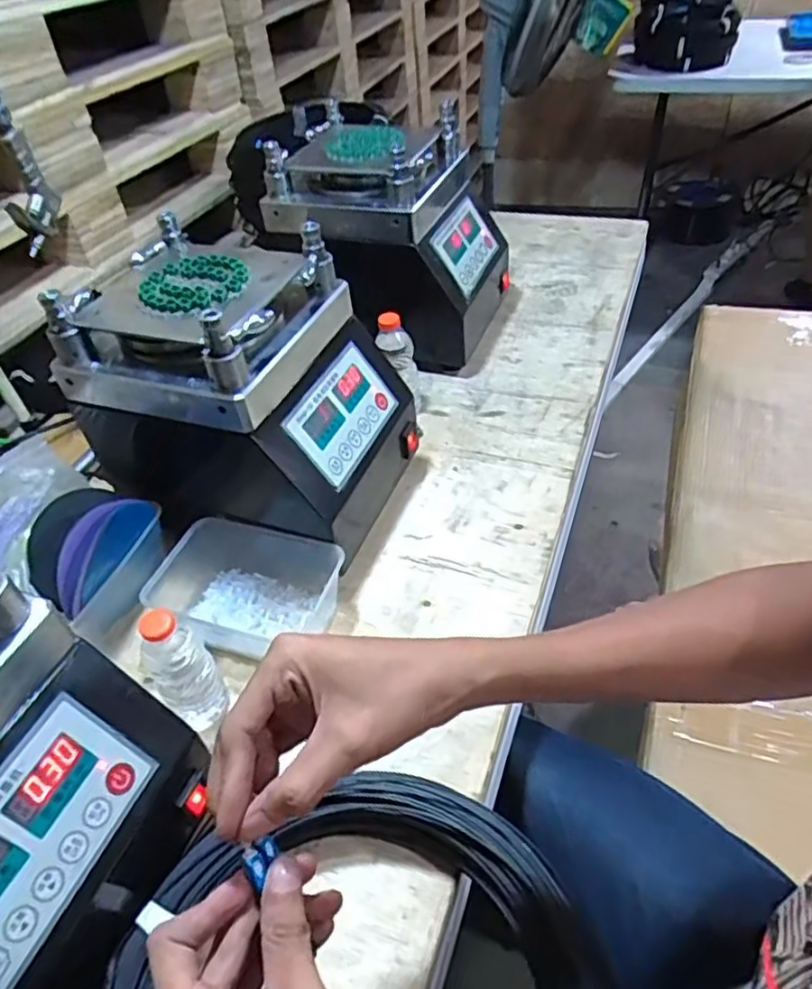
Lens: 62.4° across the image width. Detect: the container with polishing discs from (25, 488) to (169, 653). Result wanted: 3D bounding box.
[{"bbox_3d":[-0.316,0.067,0.682,0.077,0.125,0.147,12,47,18],"label":"container with polishing discs"}]

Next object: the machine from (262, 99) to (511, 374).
[{"bbox_3d":[-0.013,-0.359,0.967,0.259,0.295,0.223,15,48,20],"label":"machine"}]

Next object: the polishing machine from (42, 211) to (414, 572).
[{"bbox_3d":[-0.165,-0.098,0.724,0.286,0.281,0.217,12,47,18],"label":"polishing machine"}]

